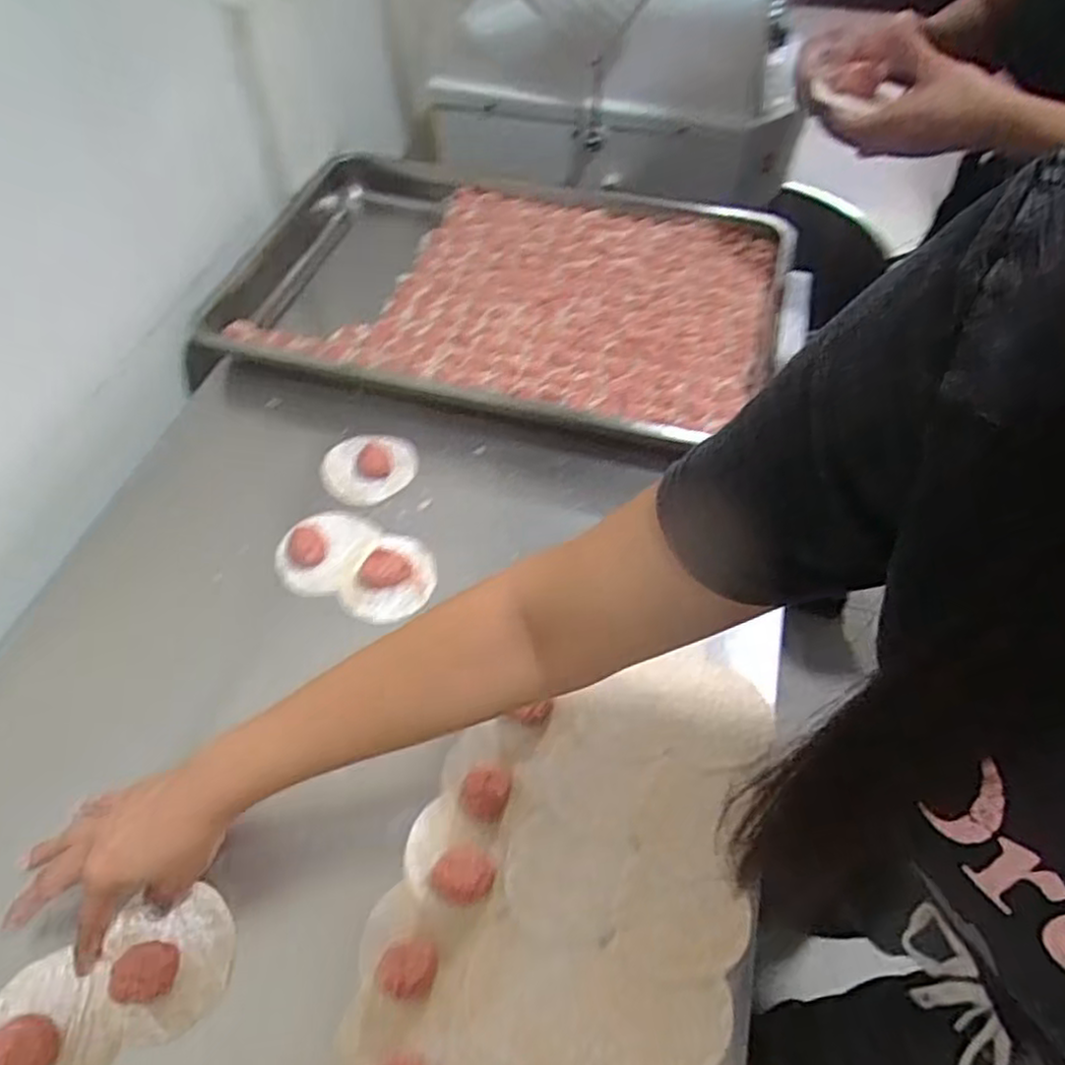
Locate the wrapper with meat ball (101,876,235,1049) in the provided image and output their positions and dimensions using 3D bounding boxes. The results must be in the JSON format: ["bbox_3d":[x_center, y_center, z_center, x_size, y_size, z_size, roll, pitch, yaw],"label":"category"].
[{"bbox_3d":[-0.225,0.263,0.454,0.071,0.020,0.079,-23,57,-17],"label":"wrapper with meat ball"}]

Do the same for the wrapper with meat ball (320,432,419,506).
[{"bbox_3d":[-0.155,-0.065,0.692,0.089,0.012,0.073,-20,56,-15],"label":"wrapper with meat ball"}]

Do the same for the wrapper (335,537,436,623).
[{"bbox_3d":[-0.120,0.035,0.617,0.071,0.016,0.080,28,58,18],"label":"wrapper"}]

